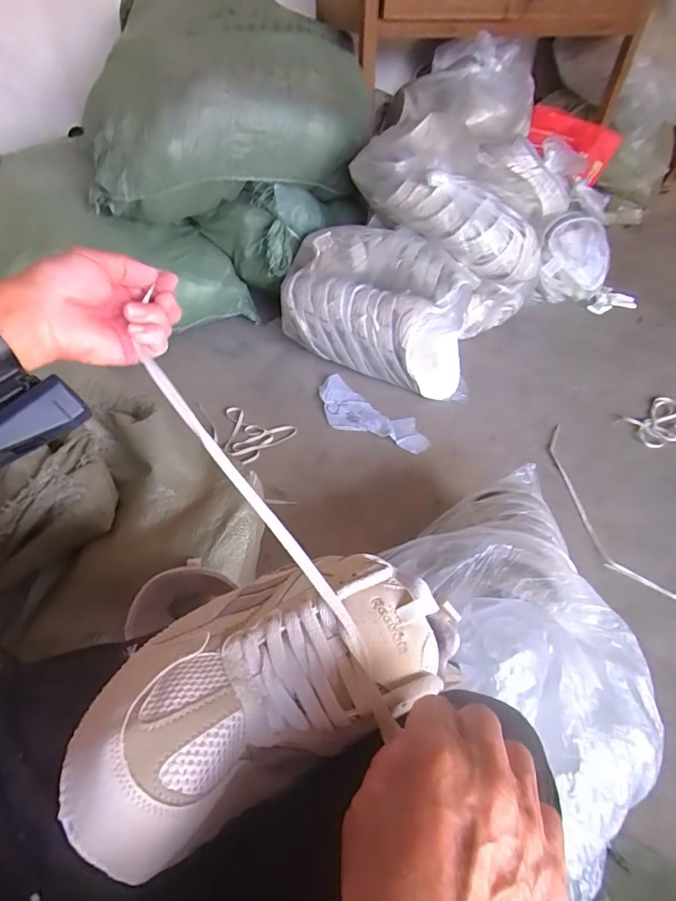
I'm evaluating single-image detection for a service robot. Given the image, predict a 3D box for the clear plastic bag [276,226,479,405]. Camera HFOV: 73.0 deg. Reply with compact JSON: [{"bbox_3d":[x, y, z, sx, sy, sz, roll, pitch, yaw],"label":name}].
[{"bbox_3d":[0.087,-0.327,1.085,0.486,0.303,0.179,25,49,24],"label":"clear plastic bag"}]

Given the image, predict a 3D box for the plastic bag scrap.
[{"bbox_3d":[0.065,-0.076,1.014,0.302,0.026,0.123,30,51,27],"label":"plastic bag scrap"}]

